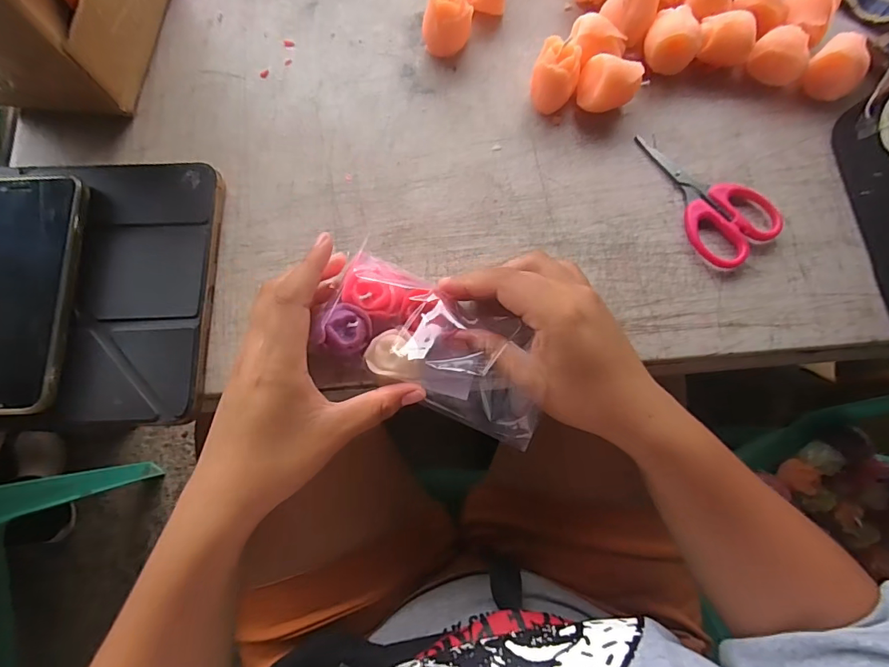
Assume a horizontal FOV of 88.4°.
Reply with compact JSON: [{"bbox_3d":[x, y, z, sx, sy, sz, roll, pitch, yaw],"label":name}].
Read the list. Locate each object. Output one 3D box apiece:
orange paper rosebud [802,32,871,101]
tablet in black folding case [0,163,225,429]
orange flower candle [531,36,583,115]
[{"bbox_3d":[0.288,-0.194,0.335,0.033,0.038,0.036,-44,79,-10],"label":"orange paper rosebud"},{"bbox_3d":[-0.291,-0.032,0.304,0.269,0.020,0.183,-1,75,0],"label":"tablet in black folding case"},{"bbox_3d":[0.079,-0.183,0.330,0.031,0.040,0.032,0,75,0],"label":"orange flower candle"}]

